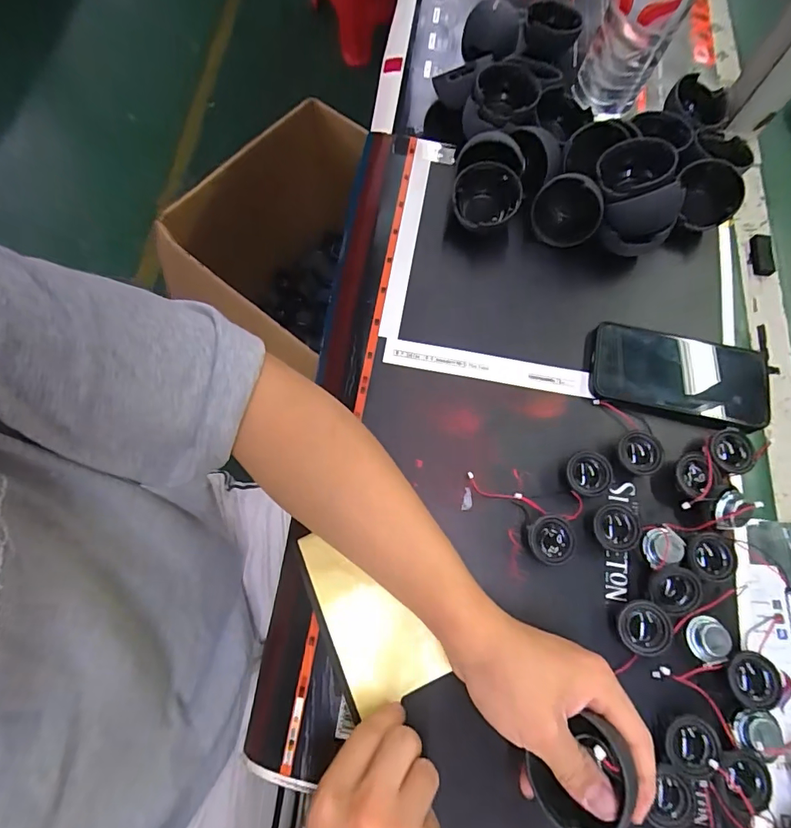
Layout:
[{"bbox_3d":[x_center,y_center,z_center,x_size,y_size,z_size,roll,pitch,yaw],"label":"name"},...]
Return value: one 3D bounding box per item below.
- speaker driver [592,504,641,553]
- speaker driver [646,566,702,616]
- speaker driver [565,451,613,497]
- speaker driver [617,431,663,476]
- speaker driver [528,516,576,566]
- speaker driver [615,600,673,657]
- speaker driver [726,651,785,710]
[{"bbox_3d":[0.167,0.088,0.358,0.034,0.020,0.033,0,72,-1],"label":"speaker driver"},{"bbox_3d":[0.203,0.129,0.341,0.037,0.018,0.031,1,72,-1],"label":"speaker driver"},{"bbox_3d":[0.152,0.047,0.369,0.035,0.017,0.034,0,72,-1],"label":"speaker driver"},{"bbox_3d":[0.195,0.031,0.375,0.031,0.019,0.032,0,72,-1],"label":"speaker driver"},{"bbox_3d":[0.117,0.096,0.354,0.037,0.020,0.035,0,72,-1],"label":"speaker driver"},{"bbox_3d":[0.177,0.153,0.335,0.035,0.020,0.033,0,72,-1],"label":"speaker driver"},{"bbox_3d":[0.248,0.187,0.328,0.034,0.017,0.034,0,72,-1],"label":"speaker driver"}]

